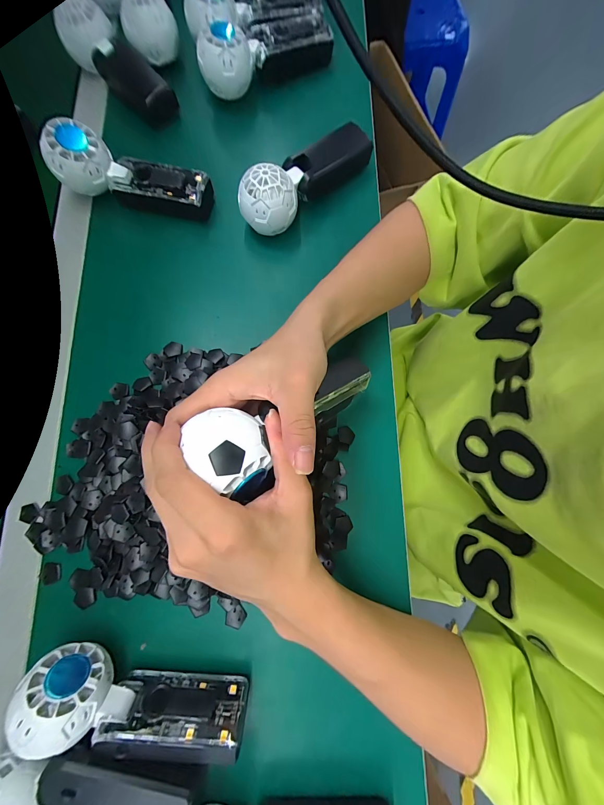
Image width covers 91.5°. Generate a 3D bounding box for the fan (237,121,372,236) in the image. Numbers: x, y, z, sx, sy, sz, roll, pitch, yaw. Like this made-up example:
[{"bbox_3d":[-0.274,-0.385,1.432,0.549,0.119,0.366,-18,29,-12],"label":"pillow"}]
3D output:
[{"bbox_3d":[0.005,-0.254,0.328,0.168,0.057,0.060,-39,81,-7],"label":"fan"}]

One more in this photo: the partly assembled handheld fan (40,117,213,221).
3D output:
[{"bbox_3d":[-0.183,-0.251,0.327,0.155,0.057,0.054,13,79,3],"label":"partly assembled handheld fan"}]

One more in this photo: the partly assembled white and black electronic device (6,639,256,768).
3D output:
[{"bbox_3d":[-0.128,0.241,0.228,0.166,0.060,0.056,14,79,3],"label":"partly assembled white and black electronic device"}]

